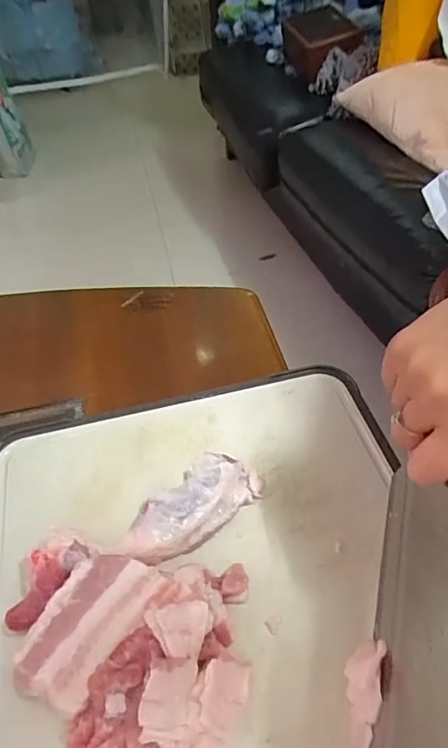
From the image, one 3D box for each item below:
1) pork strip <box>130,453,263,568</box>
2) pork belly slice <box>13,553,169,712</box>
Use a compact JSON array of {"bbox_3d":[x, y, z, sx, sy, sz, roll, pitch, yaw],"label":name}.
[{"bbox_3d":[-0.021,0.089,0.334,0.098,0.022,0.046,-36,55,-27],"label":"pork strip"},{"bbox_3d":[-0.074,0.134,0.267,0.051,0.007,0.078,17,50,21],"label":"pork belly slice"}]

